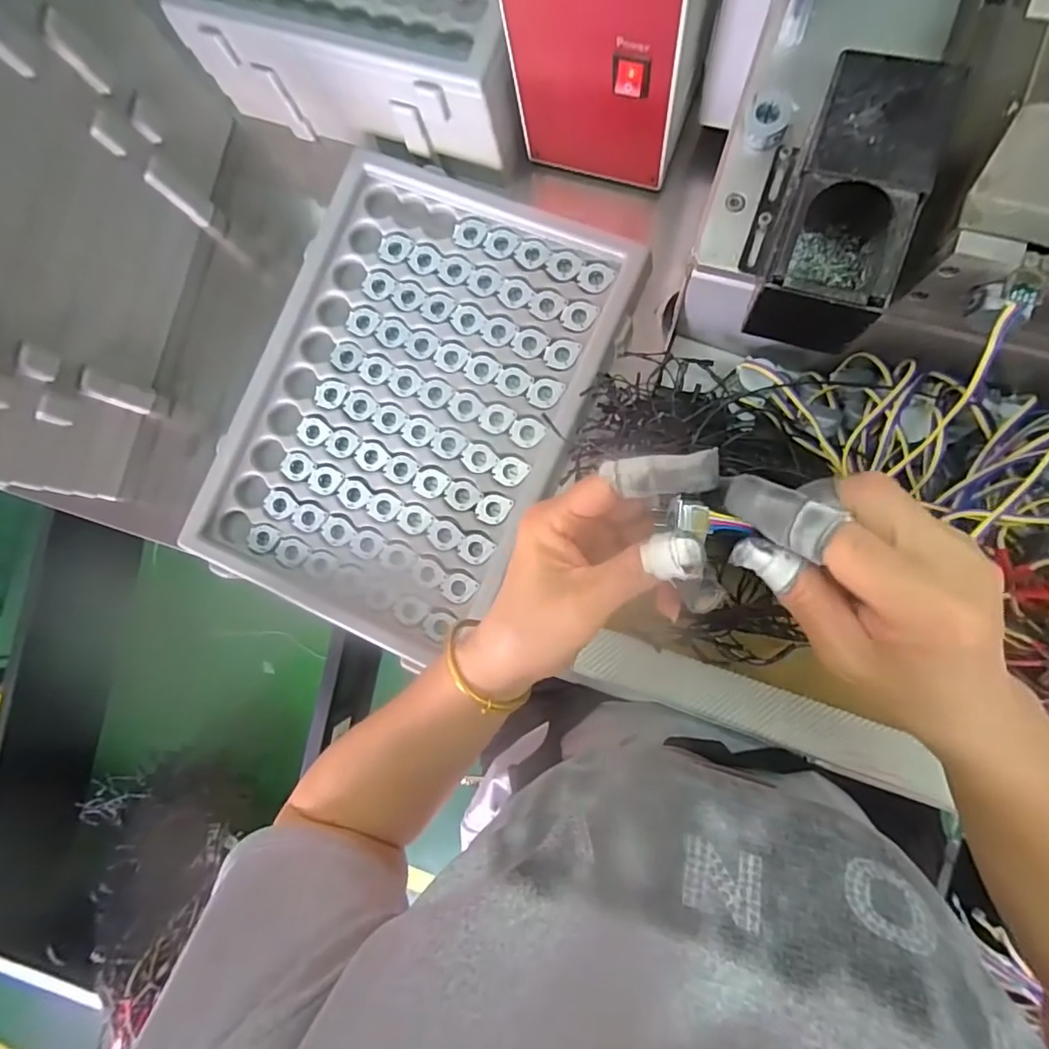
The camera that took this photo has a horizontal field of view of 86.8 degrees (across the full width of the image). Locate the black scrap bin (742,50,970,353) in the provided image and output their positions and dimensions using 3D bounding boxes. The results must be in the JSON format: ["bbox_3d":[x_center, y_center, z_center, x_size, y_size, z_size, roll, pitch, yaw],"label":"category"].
[{"bbox_3d":[0.156,-0.152,0.274,0.051,0.061,0.110,18,90,9],"label":"black scrap bin"}]

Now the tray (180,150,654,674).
[{"bbox_3d":[-0.100,-0.100,0.479,0.279,0.023,0.389,24,91,9],"label":"tray"}]

